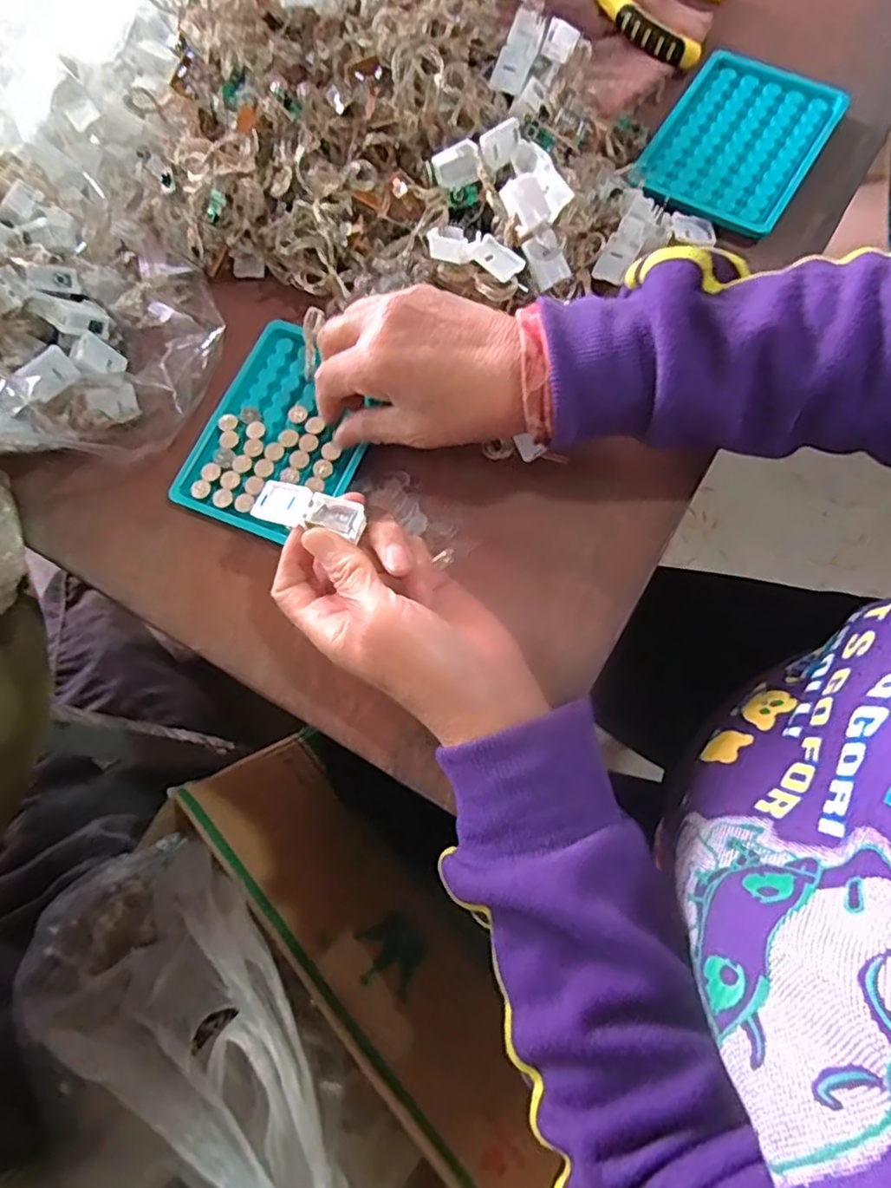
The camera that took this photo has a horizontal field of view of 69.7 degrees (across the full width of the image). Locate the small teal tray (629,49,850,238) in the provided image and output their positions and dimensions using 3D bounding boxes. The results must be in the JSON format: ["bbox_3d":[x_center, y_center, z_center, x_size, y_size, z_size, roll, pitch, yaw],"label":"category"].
[{"bbox_3d":[0.189,-0.292,0.414,0.095,0.009,0.132,30,77,12],"label":"small teal tray"}]

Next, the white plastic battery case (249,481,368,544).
[{"bbox_3d":[-0.064,-0.040,0.300,0.057,0.008,0.019,13,73,19],"label":"white plastic battery case"}]

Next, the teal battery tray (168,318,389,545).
[{"bbox_3d":[-0.093,-0.096,0.373,0.096,0.011,0.127,23,75,9],"label":"teal battery tray"}]

